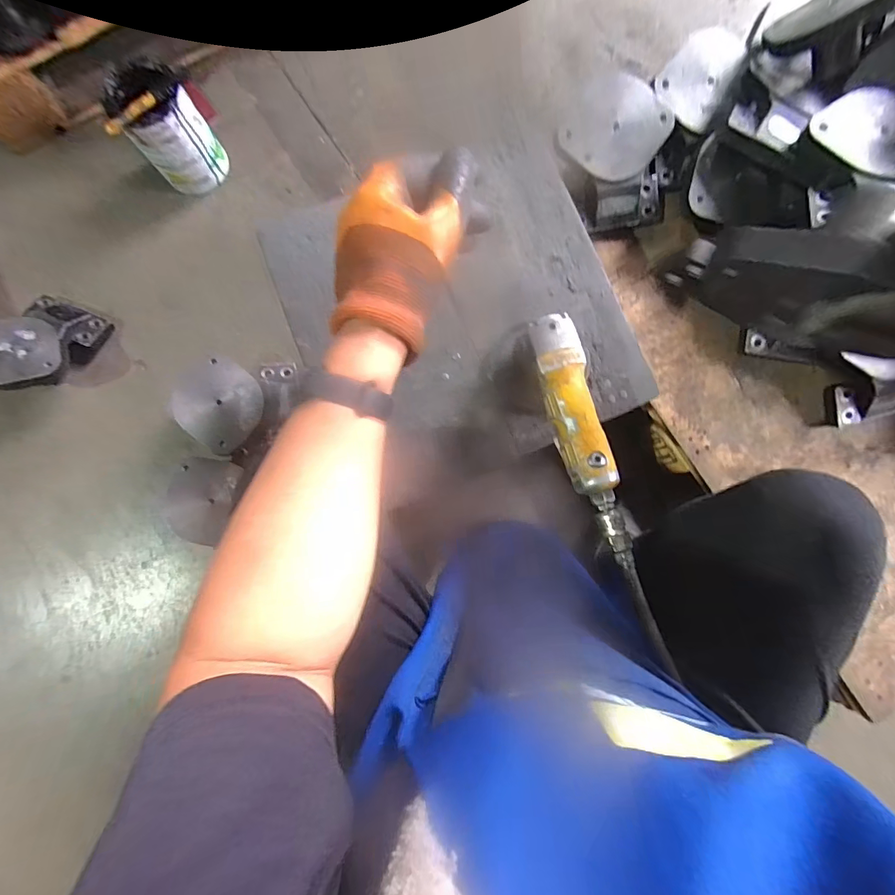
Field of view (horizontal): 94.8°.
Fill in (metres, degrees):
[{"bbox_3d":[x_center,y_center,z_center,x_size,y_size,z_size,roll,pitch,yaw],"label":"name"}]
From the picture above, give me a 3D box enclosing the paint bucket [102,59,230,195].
[{"bbox_3d":[-0.498,-0.569,0.742,0.135,0.160,0.124,-21,84,-2],"label":"paint bucket"}]

